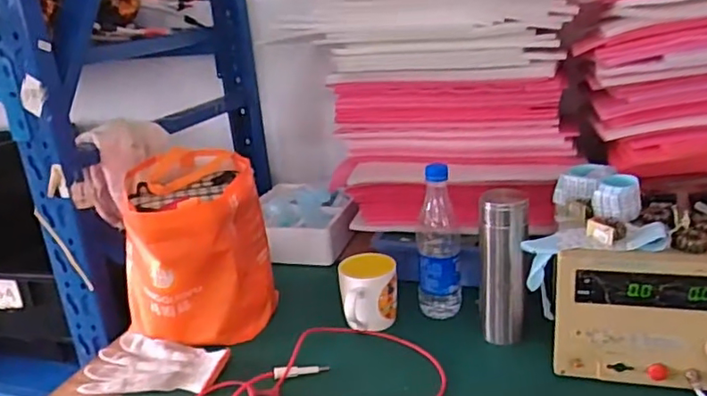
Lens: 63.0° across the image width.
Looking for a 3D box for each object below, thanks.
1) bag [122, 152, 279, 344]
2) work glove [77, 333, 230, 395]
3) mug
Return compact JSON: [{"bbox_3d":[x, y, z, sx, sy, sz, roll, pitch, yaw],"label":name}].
[{"bbox_3d":[-0.236,0.074,0.871,0.206,0.238,0.222,-9,20,-15],"label":"bag"},{"bbox_3d":[-0.270,0.227,0.776,0.194,0.016,0.111,3,20,18],"label":"work glove"},{"bbox_3d":[0.024,0.137,0.831,0.084,0.087,0.075,-4,19,-1],"label":"mug"}]

